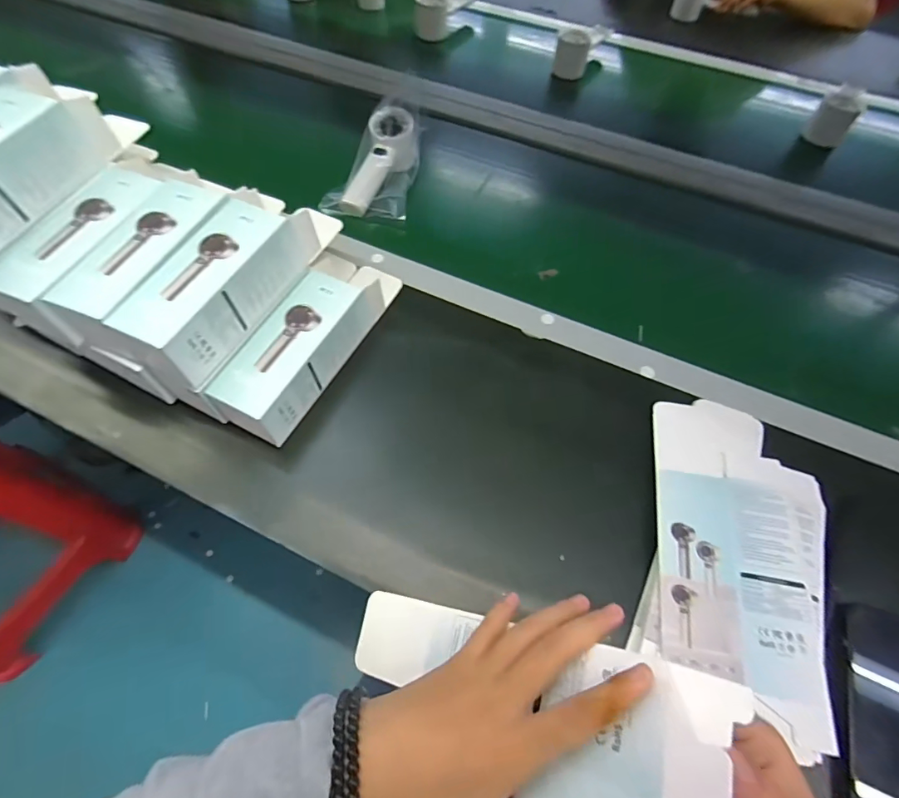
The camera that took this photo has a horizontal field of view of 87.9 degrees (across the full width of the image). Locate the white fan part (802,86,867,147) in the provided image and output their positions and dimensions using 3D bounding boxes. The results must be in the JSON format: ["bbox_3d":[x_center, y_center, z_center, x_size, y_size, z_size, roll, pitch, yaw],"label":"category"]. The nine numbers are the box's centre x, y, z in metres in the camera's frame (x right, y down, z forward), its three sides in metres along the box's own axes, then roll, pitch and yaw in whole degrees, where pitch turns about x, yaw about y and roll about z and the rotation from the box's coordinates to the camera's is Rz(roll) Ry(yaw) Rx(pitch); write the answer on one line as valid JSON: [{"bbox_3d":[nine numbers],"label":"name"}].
[{"bbox_3d":[0.599,-0.438,0.726,0.058,0.067,0.043,37,64,17],"label":"white fan part"}]

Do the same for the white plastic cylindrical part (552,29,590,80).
[{"bbox_3d":[0.212,-0.597,0.810,0.054,0.052,0.068,14,59,5],"label":"white plastic cylindrical part"}]

